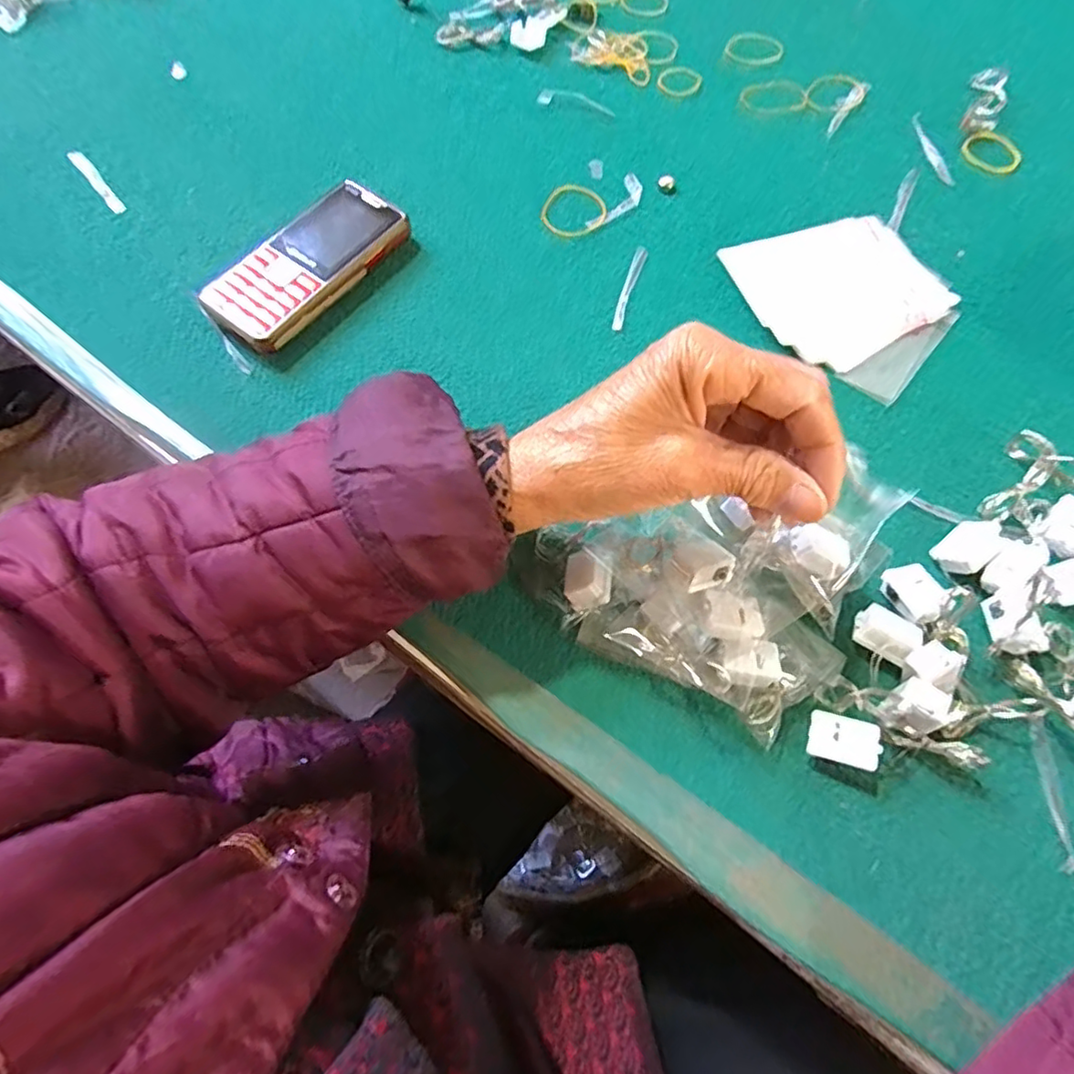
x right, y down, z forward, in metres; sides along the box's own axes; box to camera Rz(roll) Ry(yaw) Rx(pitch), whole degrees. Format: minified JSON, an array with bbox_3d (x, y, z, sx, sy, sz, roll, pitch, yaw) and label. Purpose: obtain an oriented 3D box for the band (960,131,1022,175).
[{"bbox_3d":[0.312,-0.263,0.417,0.038,0.005,0.035,40,74,15],"label":"band"}]

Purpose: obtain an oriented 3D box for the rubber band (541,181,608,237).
[{"bbox_3d":[0.025,-0.216,0.398,0.042,0.006,0.045,0,68,1],"label":"rubber band"}]

